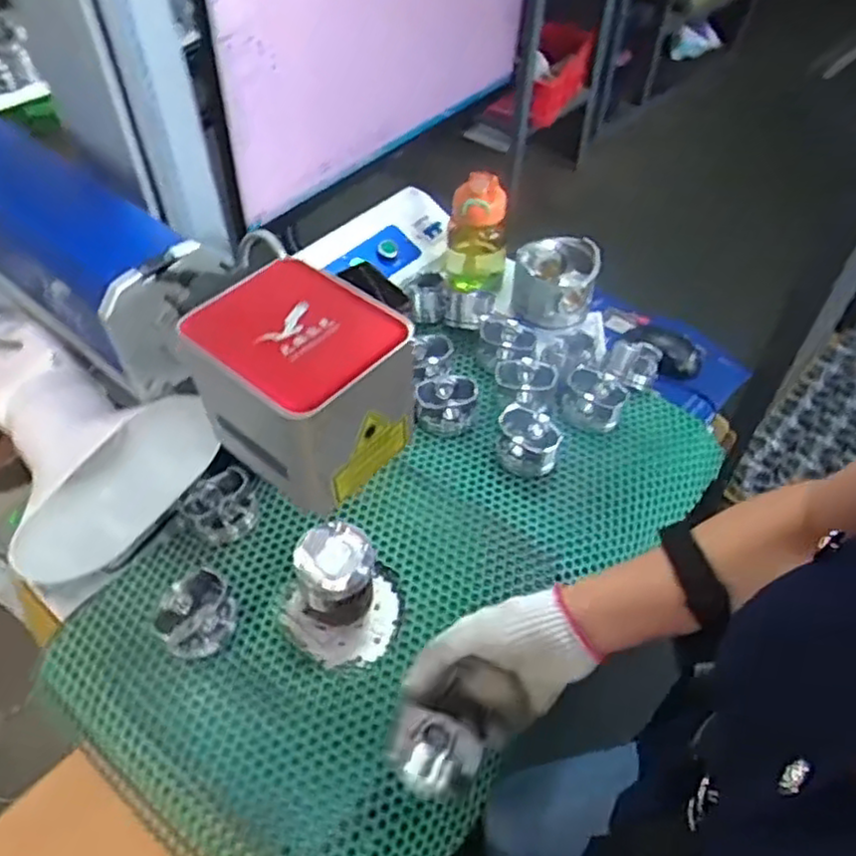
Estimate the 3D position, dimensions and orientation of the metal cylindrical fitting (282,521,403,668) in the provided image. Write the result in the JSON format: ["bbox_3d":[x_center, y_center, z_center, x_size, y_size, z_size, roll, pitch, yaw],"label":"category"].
[{"bbox_3d":[-0.085,0.160,0.683,0.111,0.085,0.104,0,49,0],"label":"metal cylindrical fitting"}]

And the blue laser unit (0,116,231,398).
[{"bbox_3d":[-0.325,-0.166,0.609,0.441,0.107,0.084,34,58,26],"label":"blue laser unit"}]

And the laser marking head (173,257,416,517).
[{"bbox_3d":[-0.076,-0.030,0.462,0.125,0.092,0.099,35,58,27],"label":"laser marking head"}]

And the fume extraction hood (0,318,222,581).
[{"bbox_3d":[-0.312,0.008,0.614,0.166,0.140,0.179,-36,58,-27],"label":"fume extraction hood"}]

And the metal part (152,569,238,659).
[{"bbox_3d":[-0.221,0.180,0.679,0.070,0.042,0.063,-30,55,-23],"label":"metal part"}]

